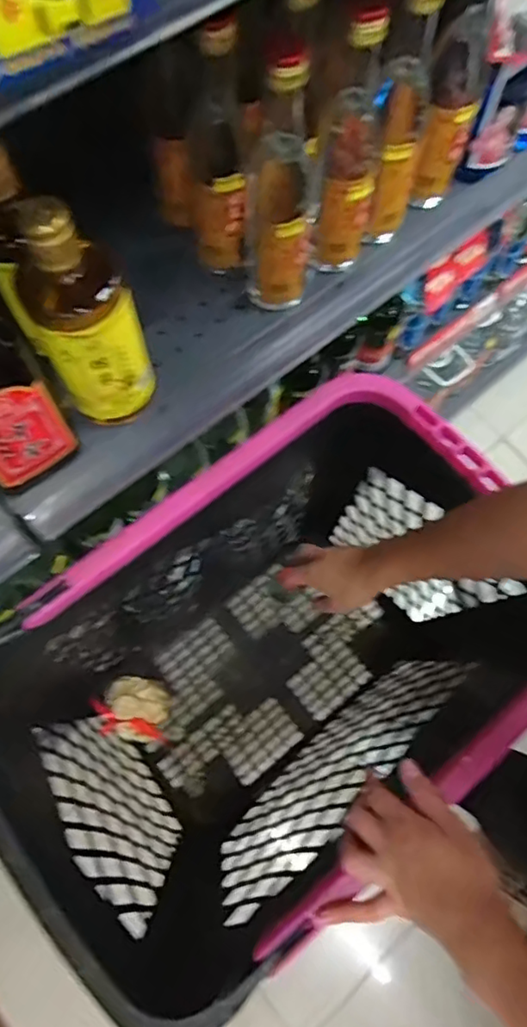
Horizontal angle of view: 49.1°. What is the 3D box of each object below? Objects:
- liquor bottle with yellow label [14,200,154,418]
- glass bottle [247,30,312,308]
[{"bbox_3d":[-0.126,-0.139,0.412,0.072,0.176,0.064,-21,74,-9],"label":"liquor bottle with yellow label"},{"bbox_3d":[0.015,-0.251,0.452,0.048,0.206,0.055,3,72,-1],"label":"glass bottle"}]

